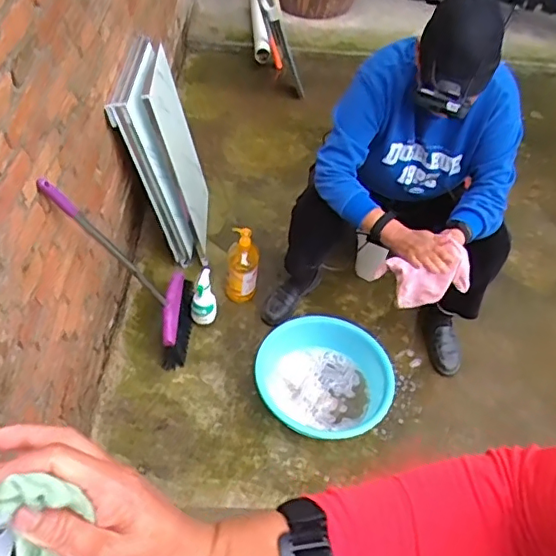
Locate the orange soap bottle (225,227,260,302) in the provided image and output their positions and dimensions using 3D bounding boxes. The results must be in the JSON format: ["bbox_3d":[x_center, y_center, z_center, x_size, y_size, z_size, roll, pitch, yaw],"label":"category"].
[{"bbox_3d":[-0.107,-0.040,1.732,0.101,0.252,0.072,1,47,-4],"label":"orange soap bottle"}]

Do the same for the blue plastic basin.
[{"bbox_3d":[0.127,0.292,1.608,0.381,0.136,0.344,25,50,17],"label":"blue plastic basin"}]

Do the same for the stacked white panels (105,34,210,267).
[{"bbox_3d":[-0.300,-0.347,1.660,0.083,0.662,0.323,6,57,14],"label":"stacked white panels"}]

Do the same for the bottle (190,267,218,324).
[{"bbox_3d":[-0.219,0.062,1.679,0.081,0.197,0.057,-6,48,-11],"label":"bottle"}]

